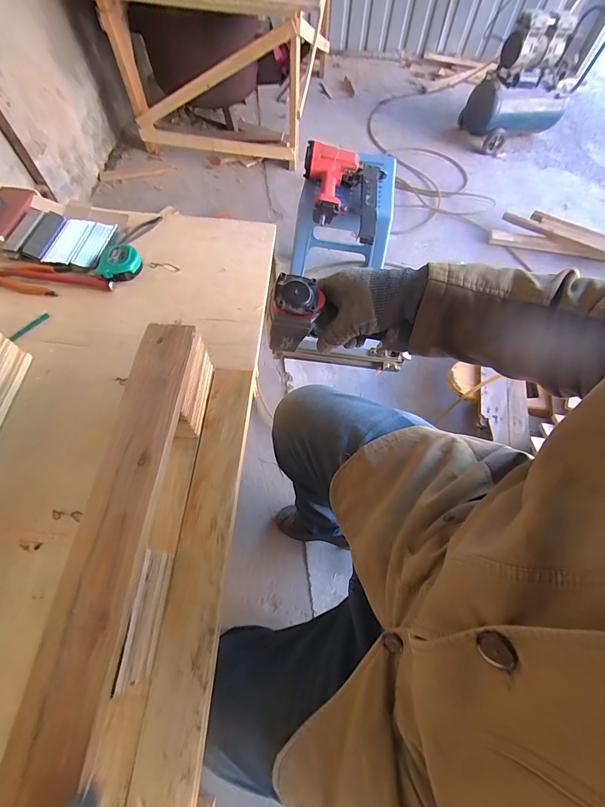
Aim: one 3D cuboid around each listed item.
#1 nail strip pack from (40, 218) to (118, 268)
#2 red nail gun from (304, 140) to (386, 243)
[{"bbox_3d":[-0.427,-0.307,0.647,0.098,0.012,0.116,11,65,4],"label":"nail strip pack"},{"bbox_3d":[0.103,-0.596,0.951,0.236,0.079,0.281,11,65,4],"label":"red nail gun"}]

